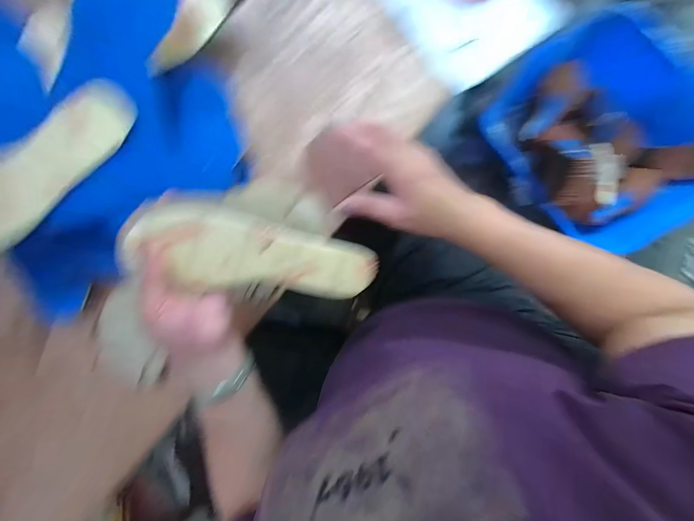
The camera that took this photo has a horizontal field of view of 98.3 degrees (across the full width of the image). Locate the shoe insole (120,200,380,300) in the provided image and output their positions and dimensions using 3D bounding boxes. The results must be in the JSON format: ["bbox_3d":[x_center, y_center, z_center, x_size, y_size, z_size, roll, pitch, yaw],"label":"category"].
[{"bbox_3d":[-0.089,0.000,0.285,0.226,0.010,0.082,15,114,-10],"label":"shoe insole"}]

